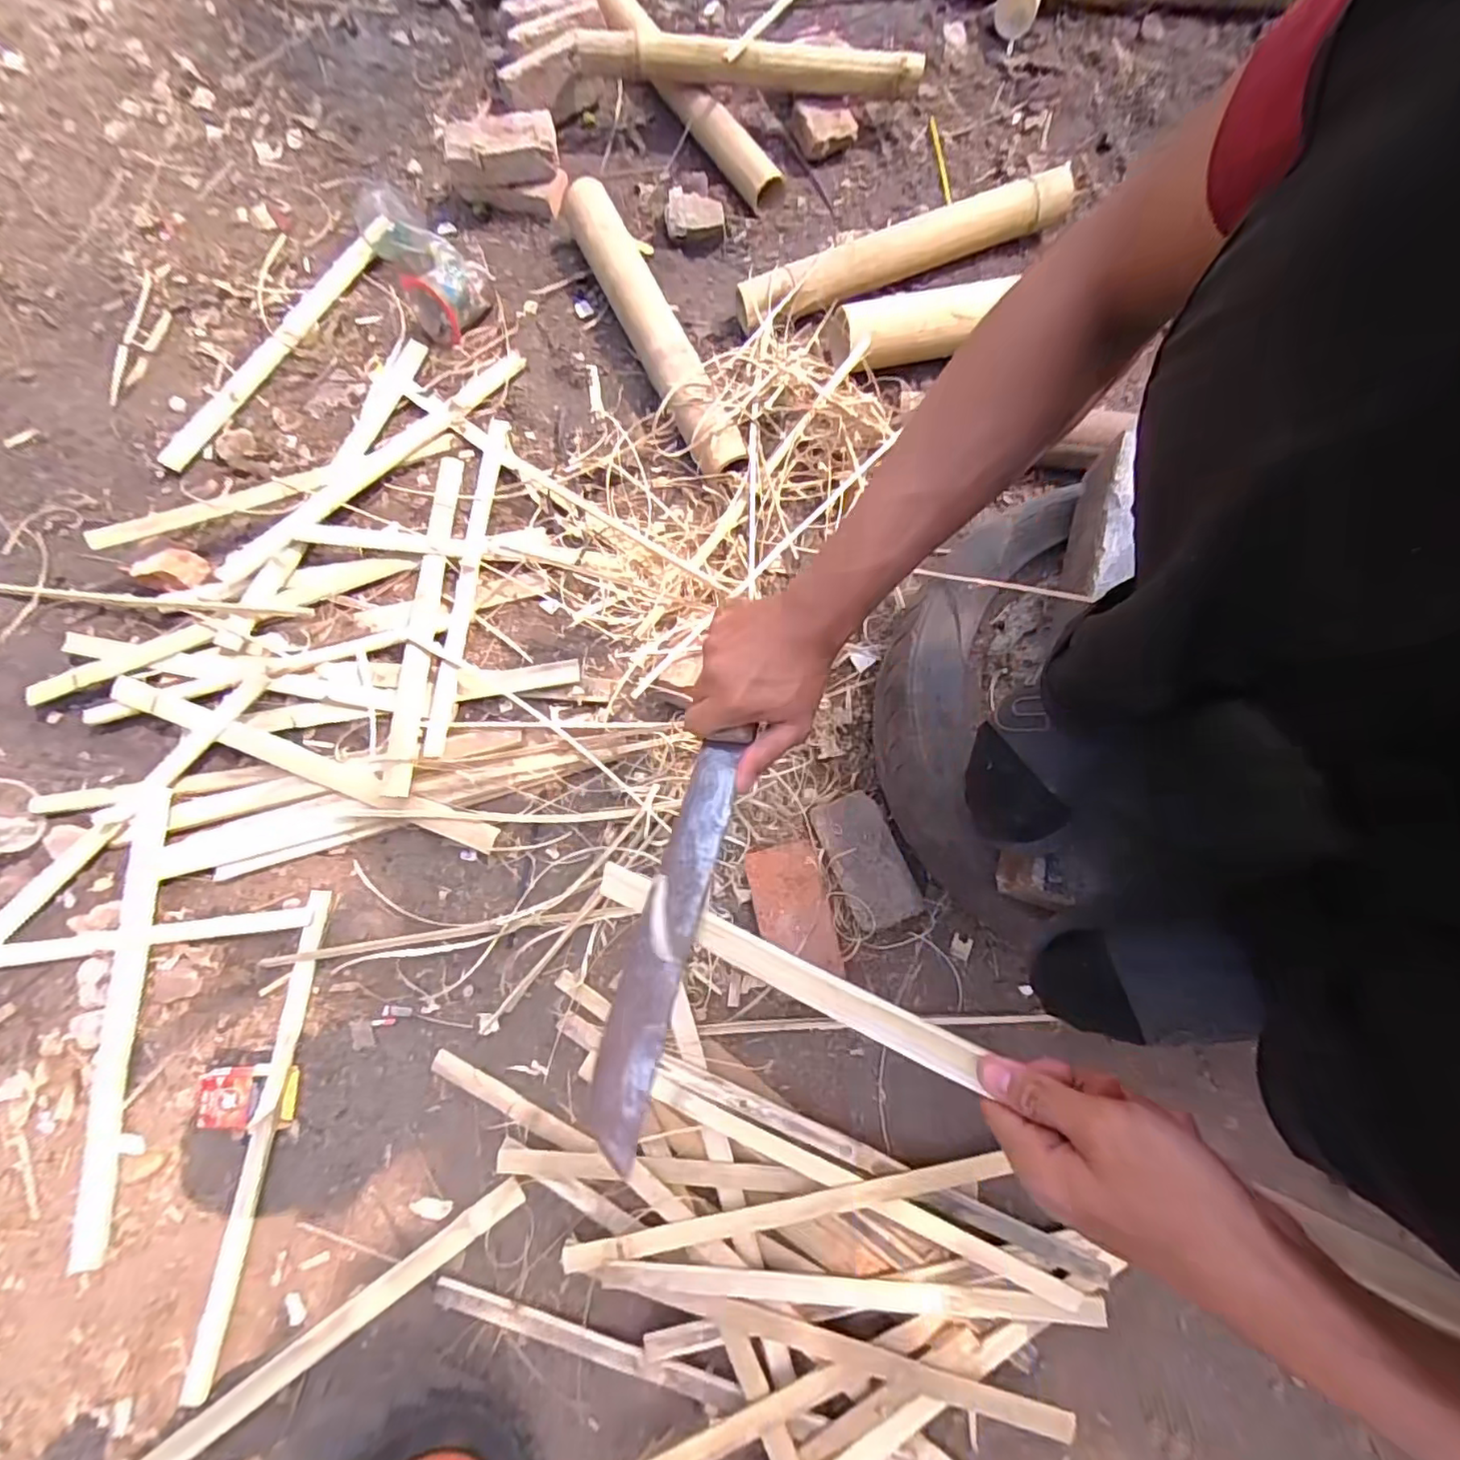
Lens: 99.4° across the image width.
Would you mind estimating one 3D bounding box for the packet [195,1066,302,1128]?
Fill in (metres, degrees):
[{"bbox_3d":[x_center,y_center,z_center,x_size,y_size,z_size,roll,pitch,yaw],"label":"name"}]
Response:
[{"bbox_3d":[-0.557,0.421,0.713,0.113,0.010,0.066,0,77,2],"label":"packet"}]

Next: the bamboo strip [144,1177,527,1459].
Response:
[{"bbox_3d":[-0.457,0.666,0.657,0.543,0.010,0.029,-35,78,-6],"label":"bamboo strip"}]

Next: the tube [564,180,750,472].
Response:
[{"bbox_3d":[-0.112,-0.593,0.900,0.086,0.075,0.534,-24,77,-4],"label":"tube"}]

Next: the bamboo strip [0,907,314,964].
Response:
[{"bbox_3d":[-0.769,0.256,0.747,0.517,0.011,0.027,-7,77,0],"label":"bamboo strip"}]

